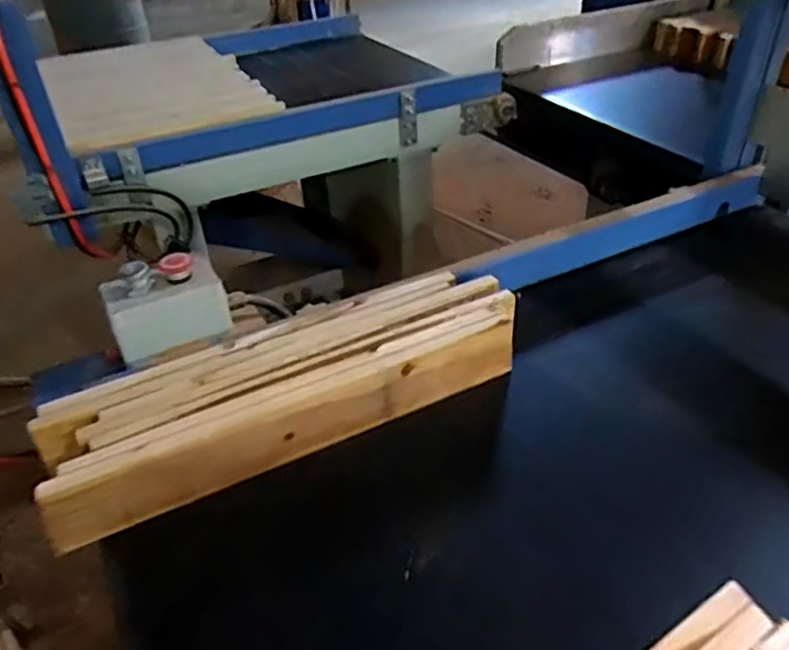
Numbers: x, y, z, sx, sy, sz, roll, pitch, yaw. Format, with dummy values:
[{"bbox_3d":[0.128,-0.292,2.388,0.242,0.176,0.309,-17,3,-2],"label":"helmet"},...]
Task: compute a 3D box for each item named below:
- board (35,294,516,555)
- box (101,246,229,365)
[{"bbox_3d":[-0.087,0.095,0.692,0.523,0.073,0.029,-20,40,-21],"label":"board"},{"bbox_3d":[-0.260,-0.026,0.738,0.123,0.083,0.069,-19,40,-20],"label":"box"}]

